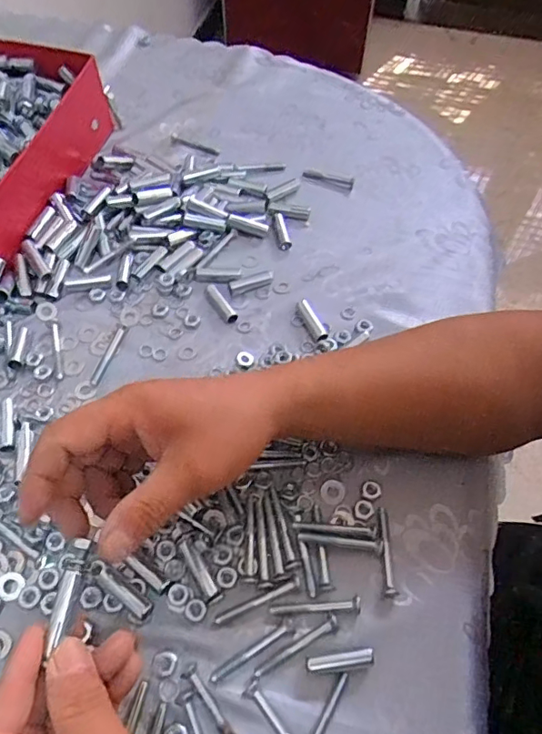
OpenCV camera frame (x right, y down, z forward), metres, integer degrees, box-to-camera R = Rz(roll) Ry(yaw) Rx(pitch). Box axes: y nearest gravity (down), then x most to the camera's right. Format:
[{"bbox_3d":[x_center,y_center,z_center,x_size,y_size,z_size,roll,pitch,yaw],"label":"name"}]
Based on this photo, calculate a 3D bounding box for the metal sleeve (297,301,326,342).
[{"bbox_3d":[0.036,-0.038,0.441,0.013,0.009,0.043,-20,61,-14],"label":"metal sleeve"}]

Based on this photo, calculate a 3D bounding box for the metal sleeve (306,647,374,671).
[{"bbox_3d":[0.040,0.172,0.309,0.039,0.007,0.009,-4,58,-5],"label":"metal sleeve"}]

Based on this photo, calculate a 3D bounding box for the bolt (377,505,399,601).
[{"bbox_3d":[0.075,0.120,0.343,0.007,0.009,0.055,-1,58,-3],"label":"bolt"}]

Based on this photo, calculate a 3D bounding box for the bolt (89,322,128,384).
[{"bbox_3d":[-0.130,-0.013,0.424,0.009,0.009,0.057,15,59,7],"label":"bolt"}]

